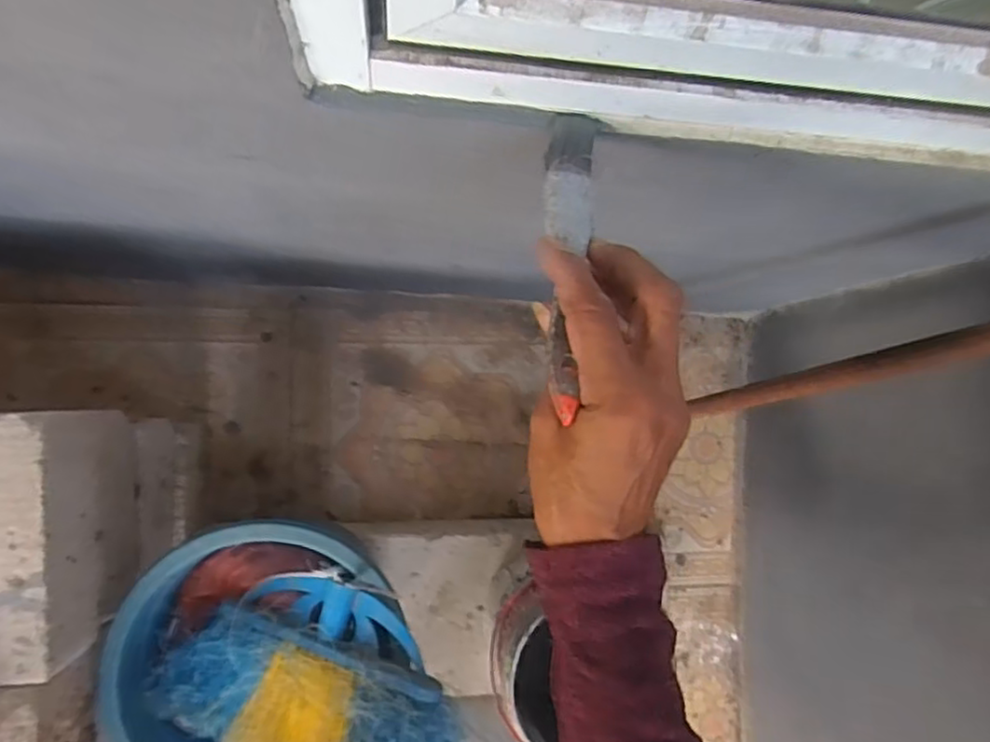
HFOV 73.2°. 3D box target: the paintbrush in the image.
[{"bbox_3d":[0.035,-0.060,0.324,0.025,0.007,0.174,10,64,-8],"label":"paintbrush"}]

